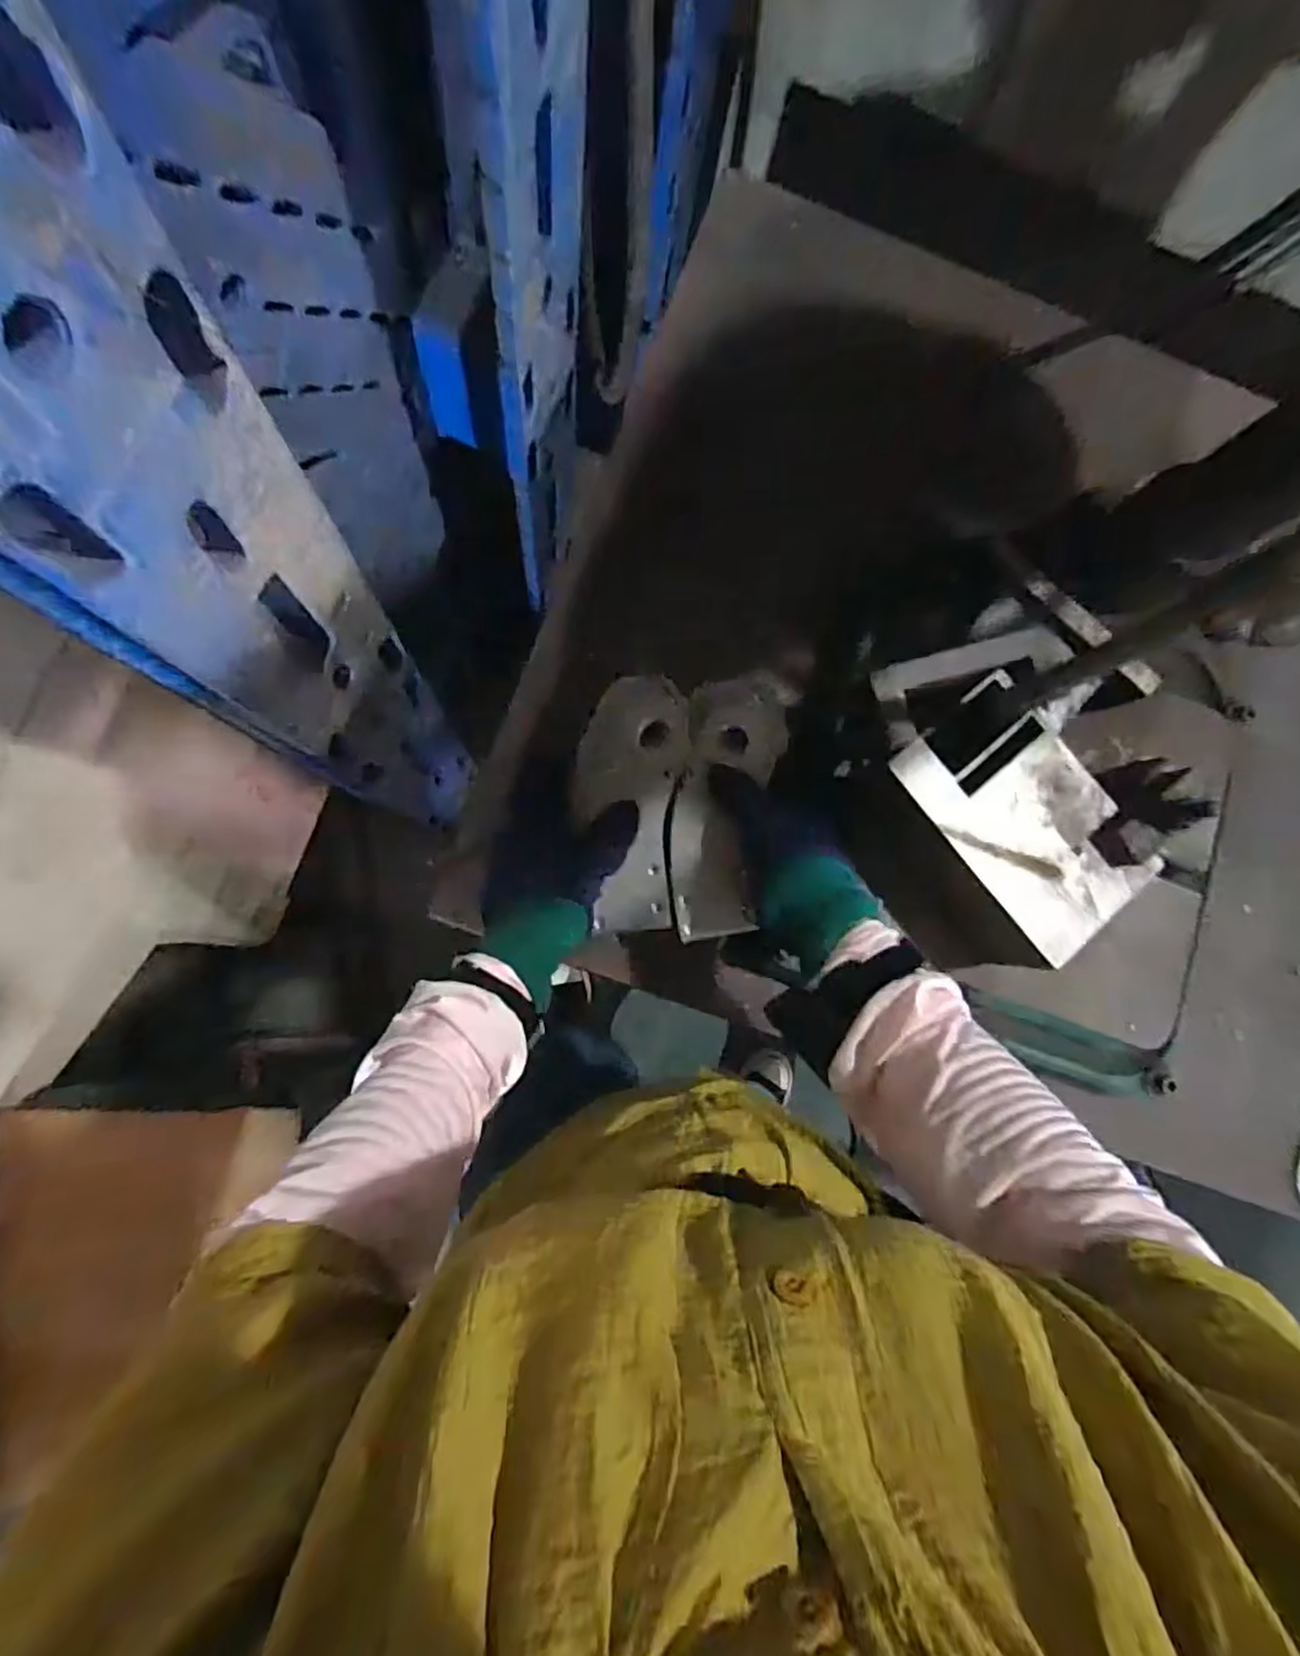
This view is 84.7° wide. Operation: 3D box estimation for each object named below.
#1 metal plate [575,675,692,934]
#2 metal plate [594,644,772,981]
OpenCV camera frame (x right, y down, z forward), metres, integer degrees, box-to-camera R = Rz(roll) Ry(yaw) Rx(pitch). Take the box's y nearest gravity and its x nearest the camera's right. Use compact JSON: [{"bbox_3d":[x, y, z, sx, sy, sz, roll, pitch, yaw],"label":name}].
[{"bbox_3d":[-0.016,-0.017,0.528,0.081,0.019,0.186,5,92,10],"label":"metal plate"},{"bbox_3d":[0.054,-0.011,0.528,0.071,0.015,0.189,10,92,-5],"label":"metal plate"}]

